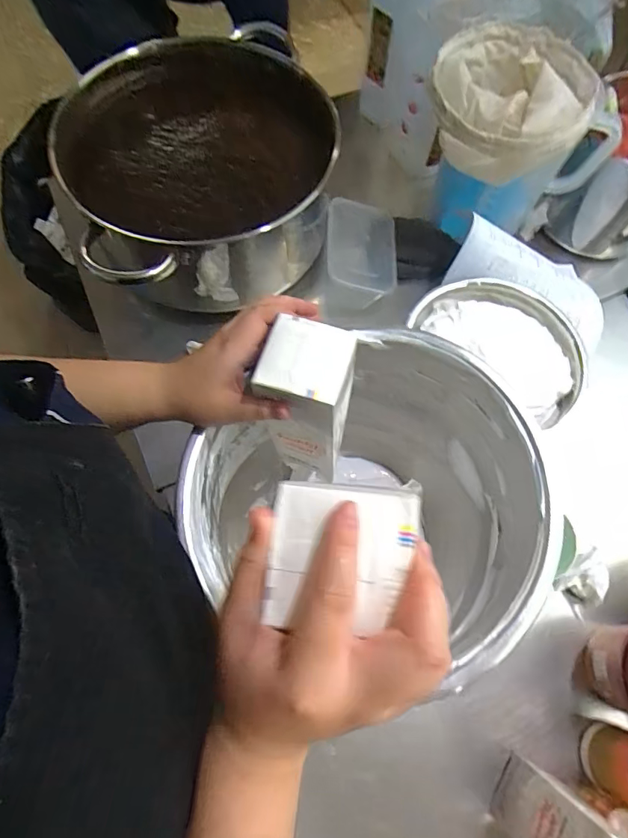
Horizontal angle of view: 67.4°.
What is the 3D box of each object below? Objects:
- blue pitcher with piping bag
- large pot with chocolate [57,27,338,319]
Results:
[{"bbox_3d":[0.283,-0.411,0.734,0.221,0.247,0.225,0,69,-1],"label":"blue pitcher with piping bag"},{"bbox_3d":[-0.171,-0.408,0.784,0.427,0.209,0.459,0,69,-1],"label":"large pot with chocolate"}]

